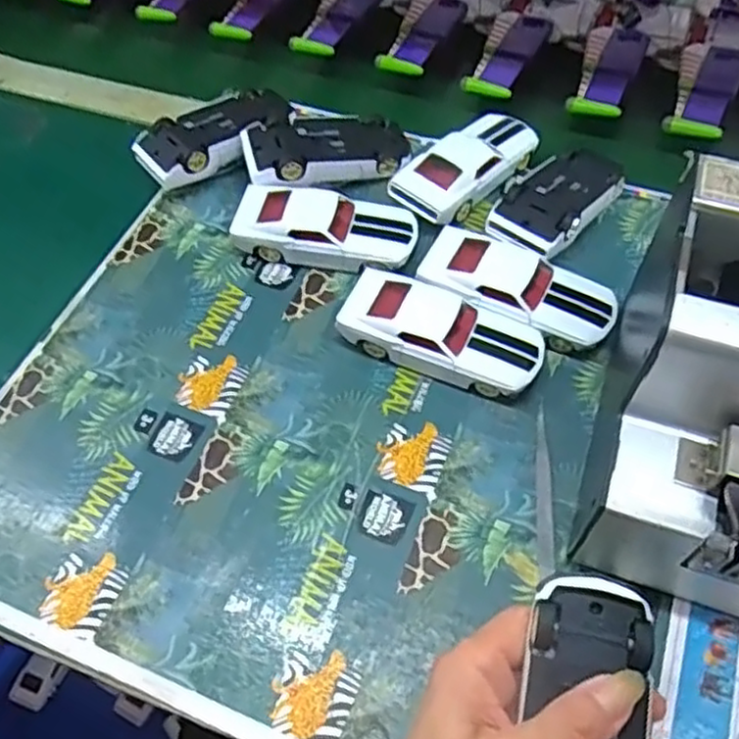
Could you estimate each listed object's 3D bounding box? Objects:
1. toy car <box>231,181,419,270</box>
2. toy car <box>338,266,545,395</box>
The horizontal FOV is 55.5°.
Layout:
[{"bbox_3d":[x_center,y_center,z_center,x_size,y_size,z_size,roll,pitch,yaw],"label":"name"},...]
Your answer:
[{"bbox_3d":[-0.031,-0.102,0.505,0.130,0.036,0.055,11,59,8],"label":"toy car"},{"bbox_3d":[0.046,-0.023,0.452,0.127,0.034,0.053,19,58,13],"label":"toy car"}]

